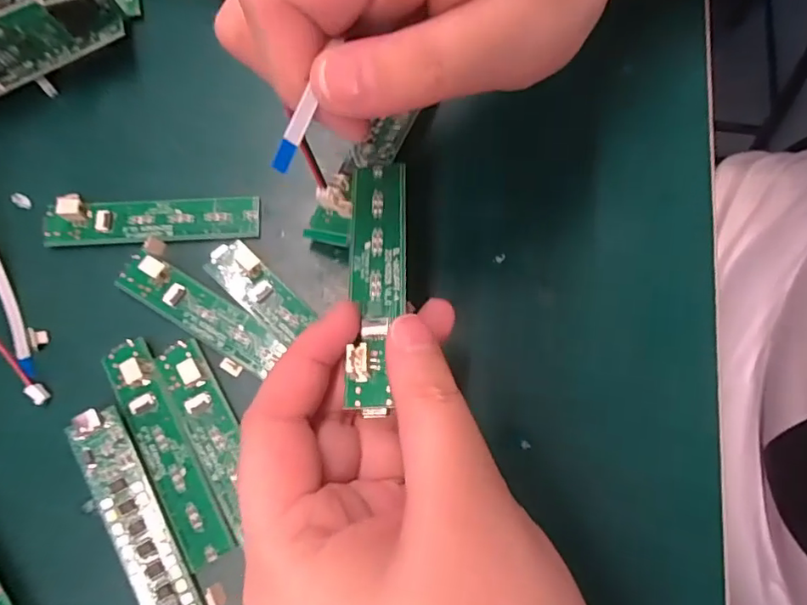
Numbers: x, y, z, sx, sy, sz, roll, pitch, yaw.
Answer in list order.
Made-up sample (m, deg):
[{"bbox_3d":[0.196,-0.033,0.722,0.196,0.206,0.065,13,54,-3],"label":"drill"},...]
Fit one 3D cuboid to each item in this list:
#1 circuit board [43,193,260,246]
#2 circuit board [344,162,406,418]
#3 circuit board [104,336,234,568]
[{"bbox_3d":[-0.100,-0.034,0.212,0.083,0.012,0.018,-3,75,-1],"label":"circuit board"},{"bbox_3d":[-0.008,-0.010,0.163,0.017,0.006,0.083,2,64,0],"label":"circuit board"},{"bbox_3d":[-0.084,0.051,0.188,0.017,0.008,0.083,-29,77,-8],"label":"circuit board"}]

